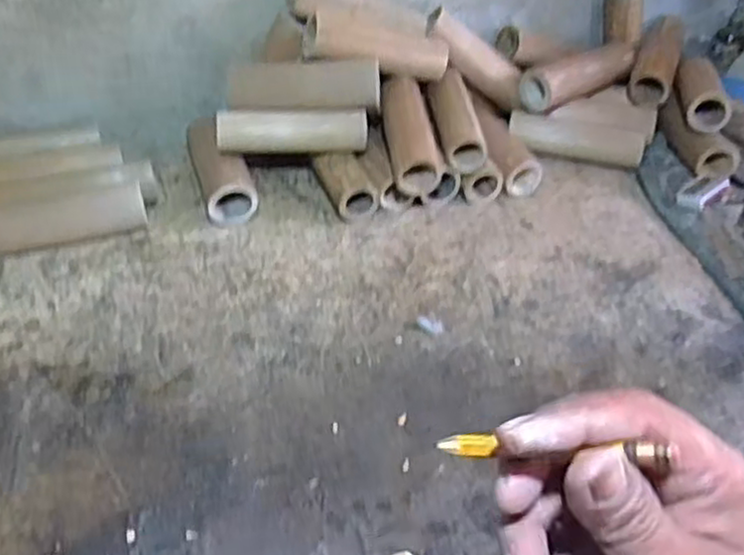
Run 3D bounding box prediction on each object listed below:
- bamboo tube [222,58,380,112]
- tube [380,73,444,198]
[{"bbox_3d":[-0.084,-0.233,0.893,0.188,0.058,0.051,4,44,5],"label":"bamboo tube"},{"bbox_3d":[0.045,-0.175,0.894,0.061,0.057,0.176,-5,44,-5],"label":"tube"}]

